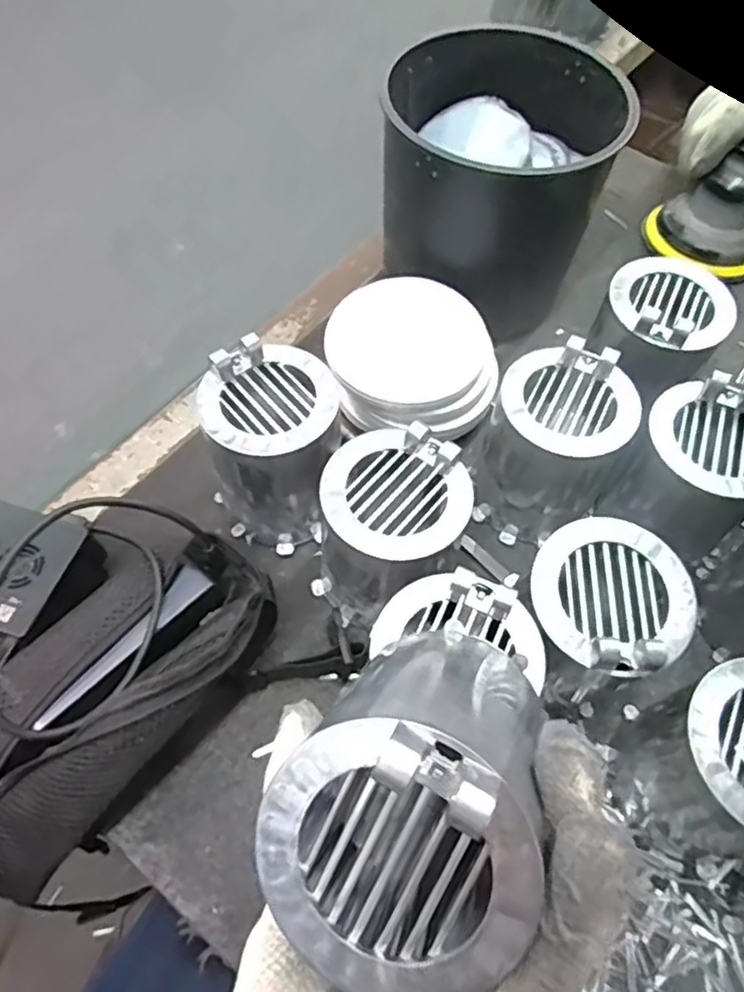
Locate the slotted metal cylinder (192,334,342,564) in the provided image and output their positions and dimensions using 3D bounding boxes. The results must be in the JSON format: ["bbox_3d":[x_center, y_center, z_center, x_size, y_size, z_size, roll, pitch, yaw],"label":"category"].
[{"bbox_3d":[-0.065,-0.028,0.453,0.085,0.123,0.092,-2,60,-3],"label":"slotted metal cylinder"}]

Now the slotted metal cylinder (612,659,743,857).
[{"bbox_3d":[0.193,0.147,0.361,0.083,0.124,0.084,1,60,-1],"label":"slotted metal cylinder"}]

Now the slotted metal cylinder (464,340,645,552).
[{"bbox_3d":[0.122,-0.032,0.462,0.087,0.114,0.089,24,62,12],"label":"slotted metal cylinder"}]

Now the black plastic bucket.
[{"bbox_3d":[0.097,-0.253,0.548,0.167,0.154,0.186,3,60,0],"label":"black plastic bucket"}]

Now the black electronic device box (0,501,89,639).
[{"bbox_3d":[-0.224,0.044,0.411,0.070,0.020,0.074,18,61,8],"label":"black electronic device box"}]

